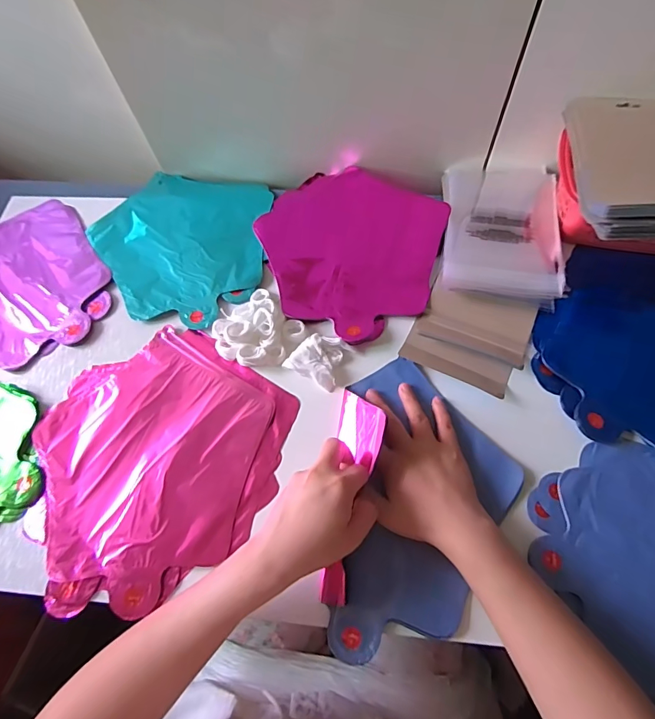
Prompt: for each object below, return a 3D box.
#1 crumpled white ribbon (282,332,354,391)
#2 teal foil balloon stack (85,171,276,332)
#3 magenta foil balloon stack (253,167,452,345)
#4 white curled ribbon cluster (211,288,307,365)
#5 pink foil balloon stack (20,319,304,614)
[{"bbox_3d":[-0.009,-0.002,0.446,0.055,0.015,0.052,25,70,14],"label":"crumpled white ribbon"},{"bbox_3d":[-0.190,-0.153,0.542,0.224,0.025,0.244,3,66,5],"label":"teal foil balloon stack"},{"bbox_3d":[0.025,-0.144,0.509,0.228,0.015,0.233,28,71,15],"label":"magenta foil balloon stack"},{"bbox_3d":[-0.077,-0.030,0.457,0.080,0.022,0.083,-1,66,3],"label":"white curled ribbon cluster"},{"bbox_3d":[-0.176,0.096,0.417,0.238,0.009,0.259,34,72,17],"label":"pink foil balloon stack"}]

